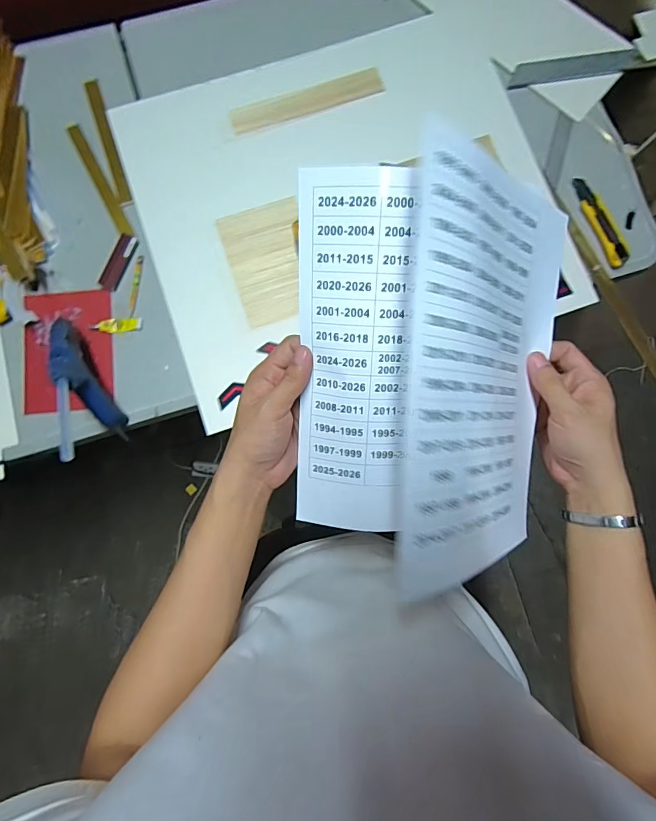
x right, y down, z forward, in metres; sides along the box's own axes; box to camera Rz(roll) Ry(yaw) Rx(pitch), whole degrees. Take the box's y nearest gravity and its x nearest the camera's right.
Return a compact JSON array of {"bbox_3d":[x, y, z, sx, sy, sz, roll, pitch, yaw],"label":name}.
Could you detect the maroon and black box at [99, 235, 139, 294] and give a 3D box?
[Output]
[{"bbox_3d":[-0.336,-0.238,0.709,0.028,0.014,0.093,24,83,2],"label":"maroon and black box"}]

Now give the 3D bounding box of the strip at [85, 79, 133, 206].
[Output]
[{"bbox_3d":[-0.368,-0.451,0.739,0.022,0.010,0.235,-19,84,-3],"label":"strip"}]

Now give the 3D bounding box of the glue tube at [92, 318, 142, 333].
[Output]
[{"bbox_3d":[-0.334,-0.135,0.699,0.072,0.012,0.023,-10,84,-2],"label":"glue tube"}]

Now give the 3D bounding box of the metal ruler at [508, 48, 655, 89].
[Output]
[{"bbox_3d":[0.456,-0.605,0.767,0.281,0.009,0.042,-10,84,-2],"label":"metal ruler"}]

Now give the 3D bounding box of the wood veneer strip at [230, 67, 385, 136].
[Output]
[{"bbox_3d":[-0.036,-0.535,0.761,0.266,0.007,0.049,-19,85,-3],"label":"wood veneer strip"}]

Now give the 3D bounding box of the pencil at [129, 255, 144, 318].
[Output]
[{"bbox_3d":[-0.310,-0.201,0.711,0.011,0.004,0.100,9,83,0],"label":"pencil"}]

